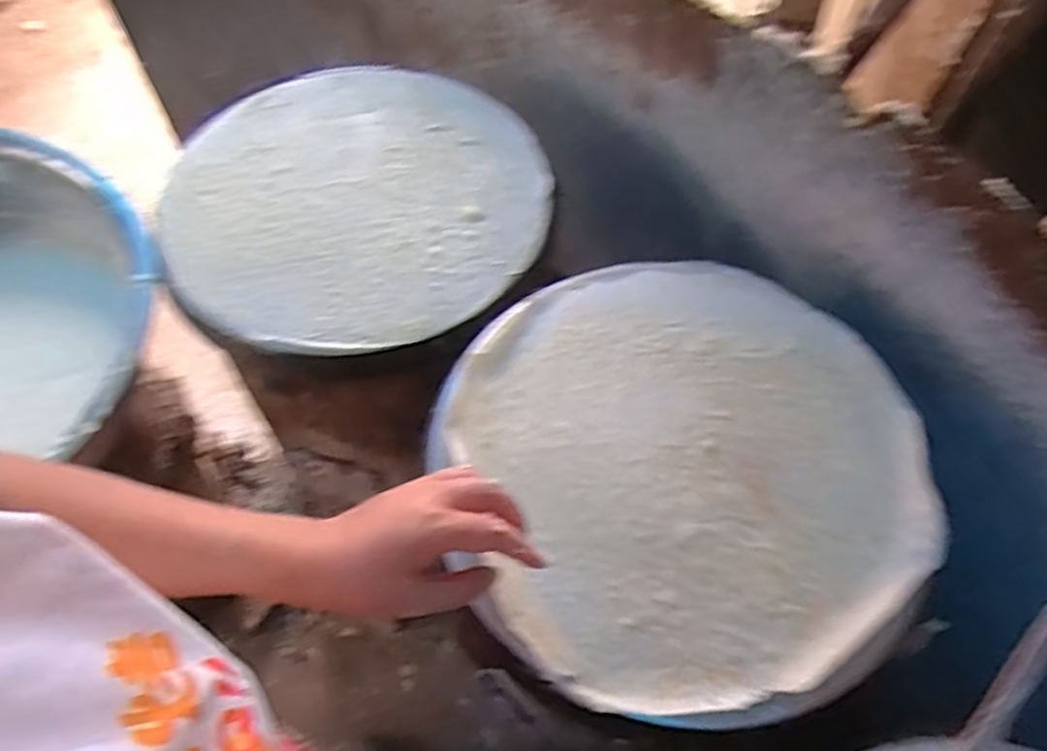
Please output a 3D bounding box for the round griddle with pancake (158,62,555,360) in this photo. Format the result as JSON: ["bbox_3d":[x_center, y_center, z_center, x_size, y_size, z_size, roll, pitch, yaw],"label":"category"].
[{"bbox_3d":[-0.168,-0.183,0.712,0.367,0.022,0.371,-1,60,2],"label":"round griddle with pancake"}]

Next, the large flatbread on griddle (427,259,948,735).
[{"bbox_3d":[0.123,0.058,0.546,0.347,0.022,0.363,-1,60,2],"label":"large flatbread on griddle"}]

